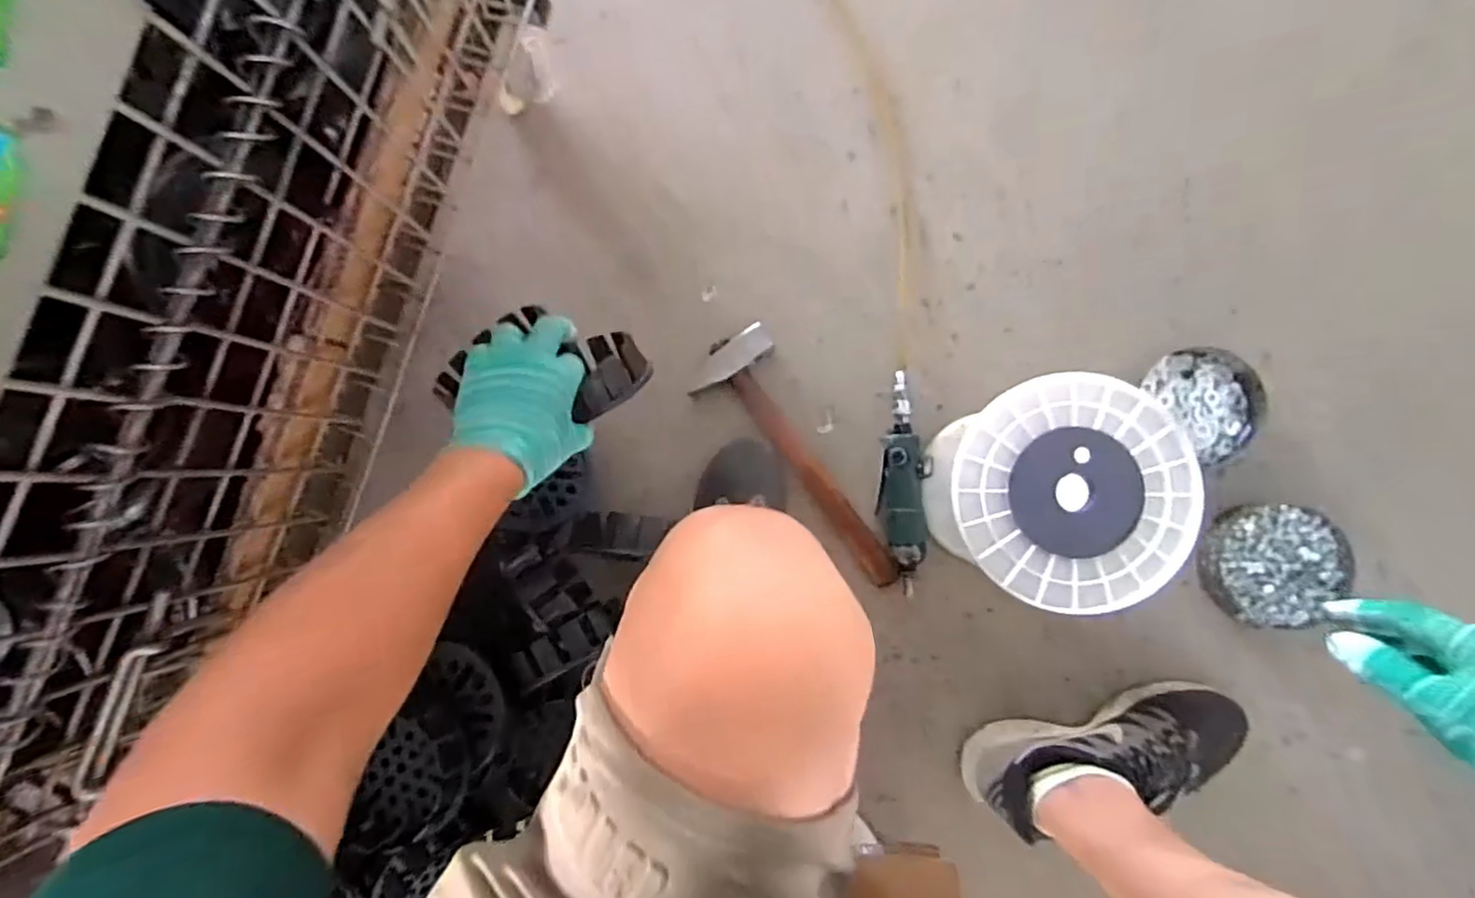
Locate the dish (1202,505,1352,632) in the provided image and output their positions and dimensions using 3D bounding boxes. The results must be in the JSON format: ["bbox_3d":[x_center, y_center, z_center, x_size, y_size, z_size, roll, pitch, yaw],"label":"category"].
[{"bbox_3d":[0.578,0.126,0.720,0.131,0.039,0.127,0,87,5],"label":"dish"}]

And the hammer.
[{"bbox_3d":[0.073,0.015,0.777,0.097,0.033,0.331,-34,85,2],"label":"hammer"}]

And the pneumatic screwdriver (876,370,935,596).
[{"bbox_3d":[0.192,0.037,0.759,0.058,0.036,0.249,4,88,5],"label":"pneumatic screwdriver"}]

